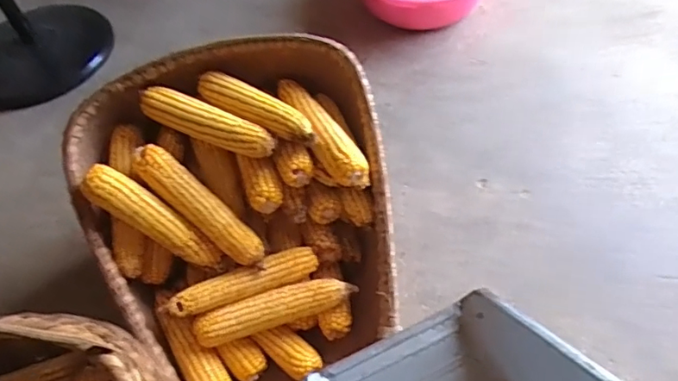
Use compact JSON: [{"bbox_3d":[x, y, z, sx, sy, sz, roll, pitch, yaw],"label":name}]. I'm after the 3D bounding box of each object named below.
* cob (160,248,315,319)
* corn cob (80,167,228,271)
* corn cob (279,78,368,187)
[{"bbox_3d":[-0.137,0.134,0.761,0.218,0.044,0.045,-21,54,-10],"label":"cob"},{"bbox_3d":[-0.257,0.042,0.746,0.220,0.046,0.052,39,55,-18],"label":"corn cob"},{"bbox_3d":[-0.035,-0.096,0.782,0.056,0.039,0.229,-27,55,-15],"label":"corn cob"}]

